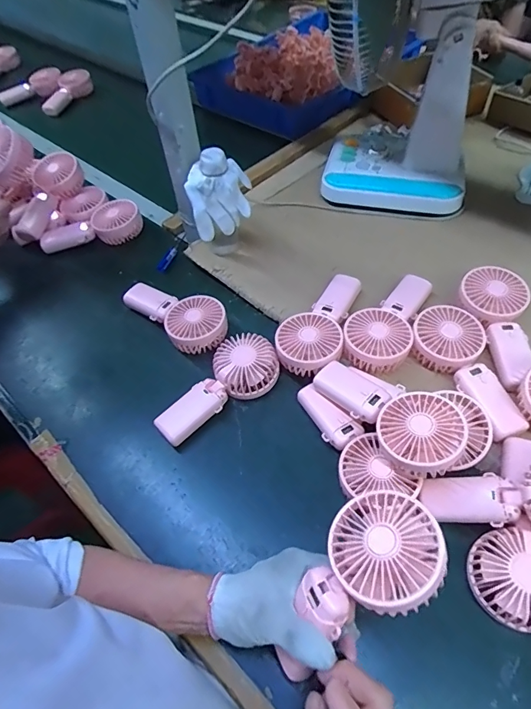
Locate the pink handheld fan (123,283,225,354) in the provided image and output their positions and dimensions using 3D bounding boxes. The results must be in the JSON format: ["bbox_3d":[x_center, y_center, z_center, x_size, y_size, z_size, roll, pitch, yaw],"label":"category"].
[{"bbox_3d":[-0.140,-0.069,0.658,0.184,0.041,0.089,36,66,27],"label":"pink handheld fan"}]

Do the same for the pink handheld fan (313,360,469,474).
[{"bbox_3d":[0.137,0.055,0.478,0.088,0.047,0.181,-32,58,-18],"label":"pink handheld fan"}]

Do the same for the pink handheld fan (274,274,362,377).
[{"bbox_3d":[0.079,-0.050,0.610,0.089,0.042,0.182,16,58,17],"label":"pink handheld fan"}]

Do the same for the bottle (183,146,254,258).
[{"bbox_3d":[-0.065,-0.220,0.665,0.092,0.184,0.066,-8,55,1],"label":"bottle"}]

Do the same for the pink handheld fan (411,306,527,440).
[{"bbox_3d":[0.265,0.013,0.538,0.087,0.044,0.186,-27,56,-12],"label":"pink handheld fan"}]

